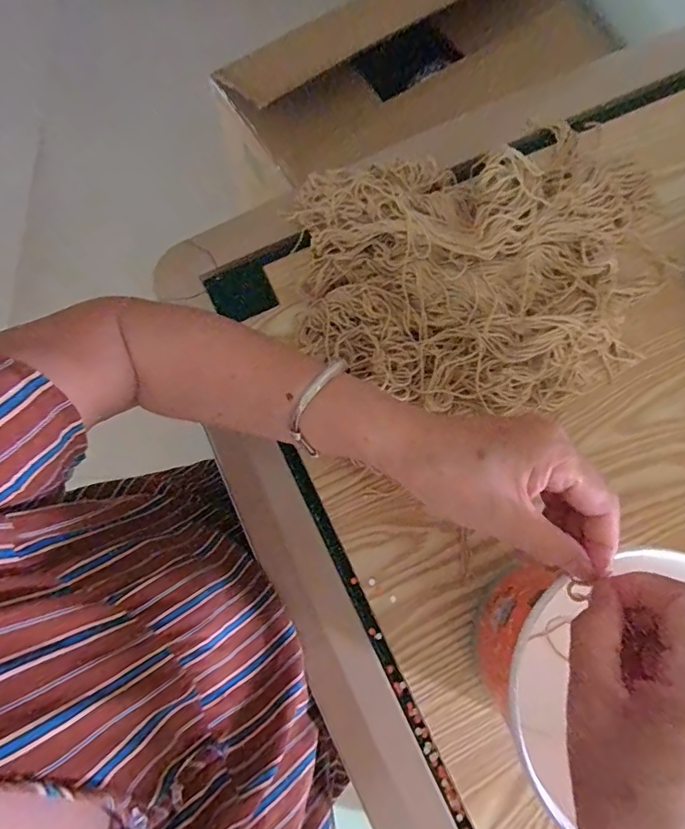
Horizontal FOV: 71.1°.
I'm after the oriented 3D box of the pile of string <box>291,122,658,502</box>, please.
[{"bbox_3d":[0.133,-0.126,0.415,0.335,0.061,0.267,-11,79,-3],"label":"pile of string"}]

